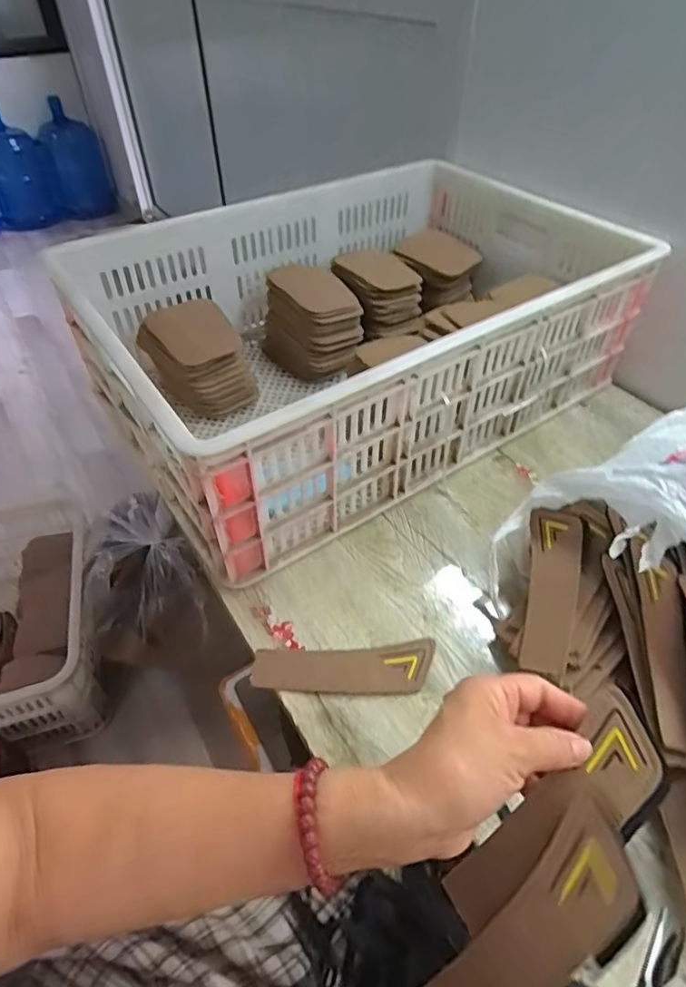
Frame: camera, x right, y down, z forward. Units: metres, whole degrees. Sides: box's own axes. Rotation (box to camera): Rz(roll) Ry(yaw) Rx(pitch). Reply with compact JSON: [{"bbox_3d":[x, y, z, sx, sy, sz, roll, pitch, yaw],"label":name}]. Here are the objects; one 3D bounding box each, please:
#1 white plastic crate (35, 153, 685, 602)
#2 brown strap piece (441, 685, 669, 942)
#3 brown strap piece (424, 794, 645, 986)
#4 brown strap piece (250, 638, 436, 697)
[{"bbox_3d":[0.033,-0.223,0.691,0.630,0.182,0.420,-28,52,-24],"label":"white plastic crate"},{"bbox_3d":[0.115,0.182,0.304,0.151,0.016,0.053,-47,54,6],"label":"brown strap piece"},{"bbox_3d":[0.097,0.238,0.288,0.045,0.006,0.154,42,99,34],"label":"brown strap piece"},{"bbox_3d":[0.001,0.149,0.465,0.152,0.004,0.045,-2,46,-1],"label":"brown strap piece"}]

